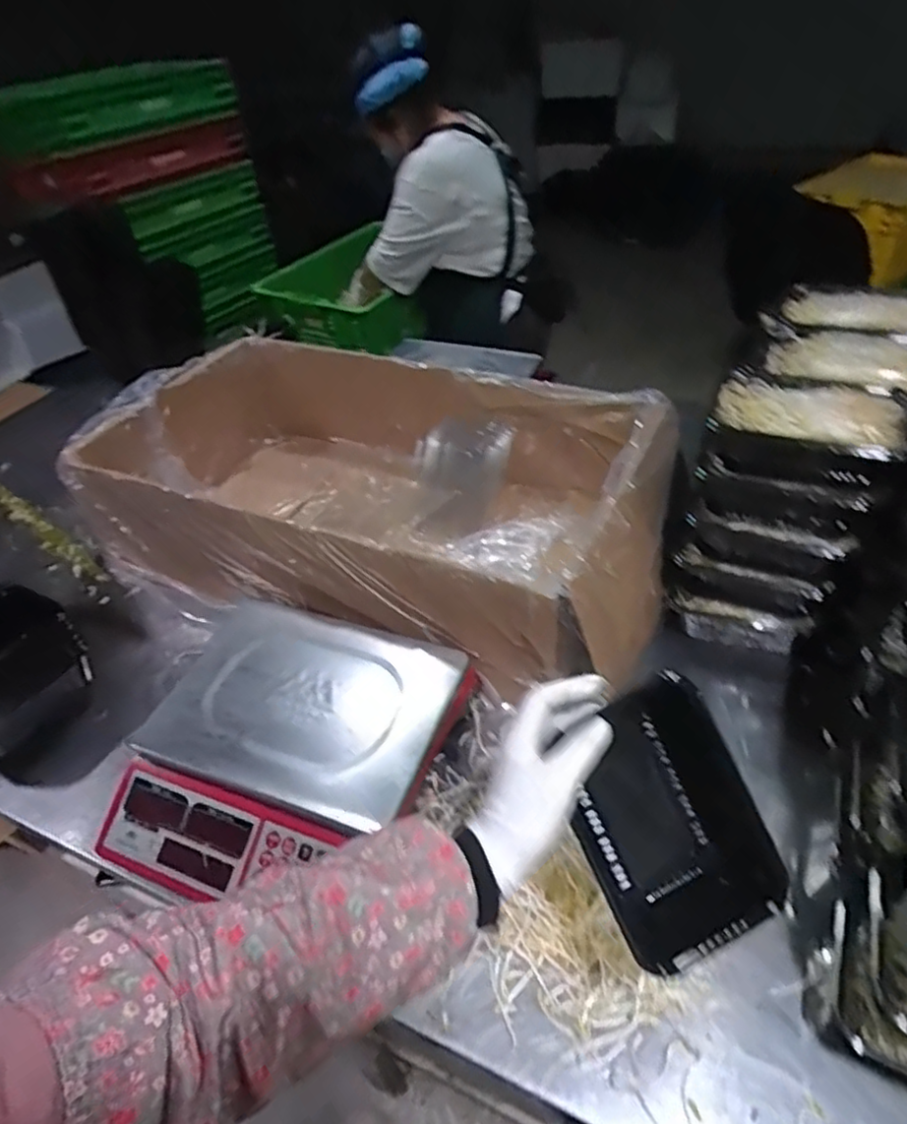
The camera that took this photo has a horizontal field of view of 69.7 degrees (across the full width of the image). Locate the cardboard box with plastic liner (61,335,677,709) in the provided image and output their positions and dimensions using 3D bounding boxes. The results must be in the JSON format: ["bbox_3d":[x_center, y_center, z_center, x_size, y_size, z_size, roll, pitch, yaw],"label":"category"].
[{"bbox_3d":[-0.109,-0.106,0.959,0.806,0.212,0.482,16,46,24],"label":"cardboard box with plastic liner"}]

